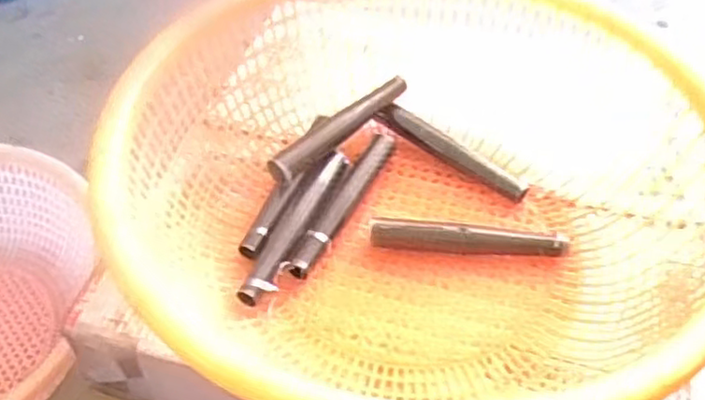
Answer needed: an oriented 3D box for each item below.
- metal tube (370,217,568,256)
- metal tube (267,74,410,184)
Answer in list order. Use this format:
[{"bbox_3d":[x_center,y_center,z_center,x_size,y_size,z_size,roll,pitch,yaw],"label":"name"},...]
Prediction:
[{"bbox_3d":[0.087,0.029,0.506,0.143,0.022,0.015,3,49,2],"label":"metal tube"},{"bbox_3d":[-0.010,-0.059,0.560,0.023,0.022,0.149,37,58,27],"label":"metal tube"}]

